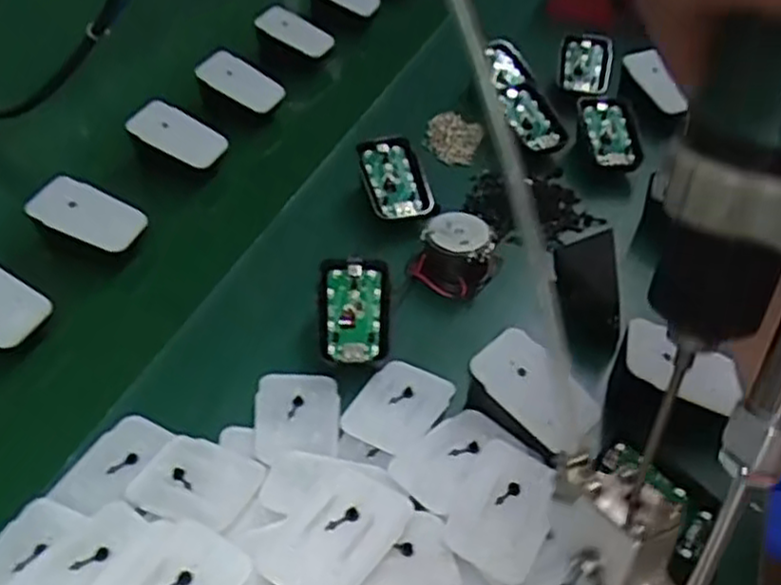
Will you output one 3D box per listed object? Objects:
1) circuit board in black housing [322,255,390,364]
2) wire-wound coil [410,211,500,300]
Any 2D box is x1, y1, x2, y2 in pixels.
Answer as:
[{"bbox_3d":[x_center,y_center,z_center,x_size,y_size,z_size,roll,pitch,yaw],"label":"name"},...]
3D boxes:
[{"bbox_3d":[-0.021,0.011,0.463,0.043,0.010,0.069,3,63,-7],"label":"circuit board in black housing"},{"bbox_3d":[0.041,-0.026,0.516,0.050,0.038,0.047,2,44,-2],"label":"wire-wound coil"}]

